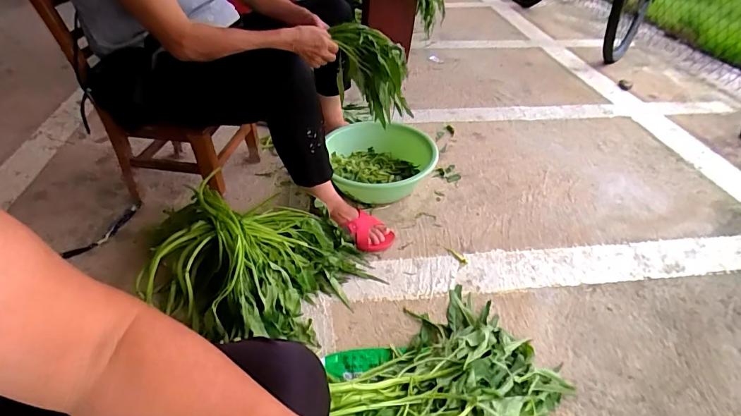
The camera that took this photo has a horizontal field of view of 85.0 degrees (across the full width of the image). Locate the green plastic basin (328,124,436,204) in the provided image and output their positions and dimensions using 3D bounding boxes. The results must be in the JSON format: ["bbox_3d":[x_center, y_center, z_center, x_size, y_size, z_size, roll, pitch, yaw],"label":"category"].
[{"bbox_3d":[0.032,-0.128,1.209,0.299,0.144,0.299,-1,43,-4],"label":"green plastic basin"}]

